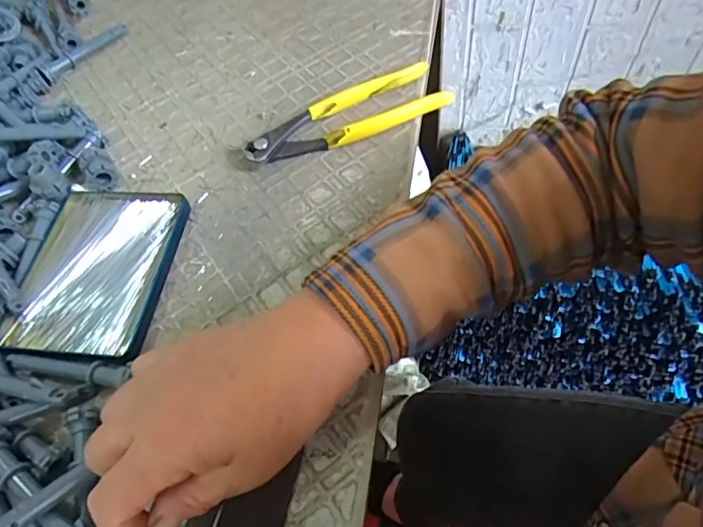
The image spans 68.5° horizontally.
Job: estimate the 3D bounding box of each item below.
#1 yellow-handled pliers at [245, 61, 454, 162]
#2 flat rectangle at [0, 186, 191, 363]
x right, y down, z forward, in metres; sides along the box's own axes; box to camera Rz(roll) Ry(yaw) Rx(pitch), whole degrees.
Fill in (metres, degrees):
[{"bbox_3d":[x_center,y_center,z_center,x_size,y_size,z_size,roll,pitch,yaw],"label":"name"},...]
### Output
[{"bbox_3d":[-0.004,-0.114,0.406,0.160,0.018,0.049,-23,58,-9],"label":"yellow-handled pliers"},{"bbox_3d":[-0.173,0.002,0.355,0.098,0.010,0.131,5,58,9],"label":"flat rectangle"}]

